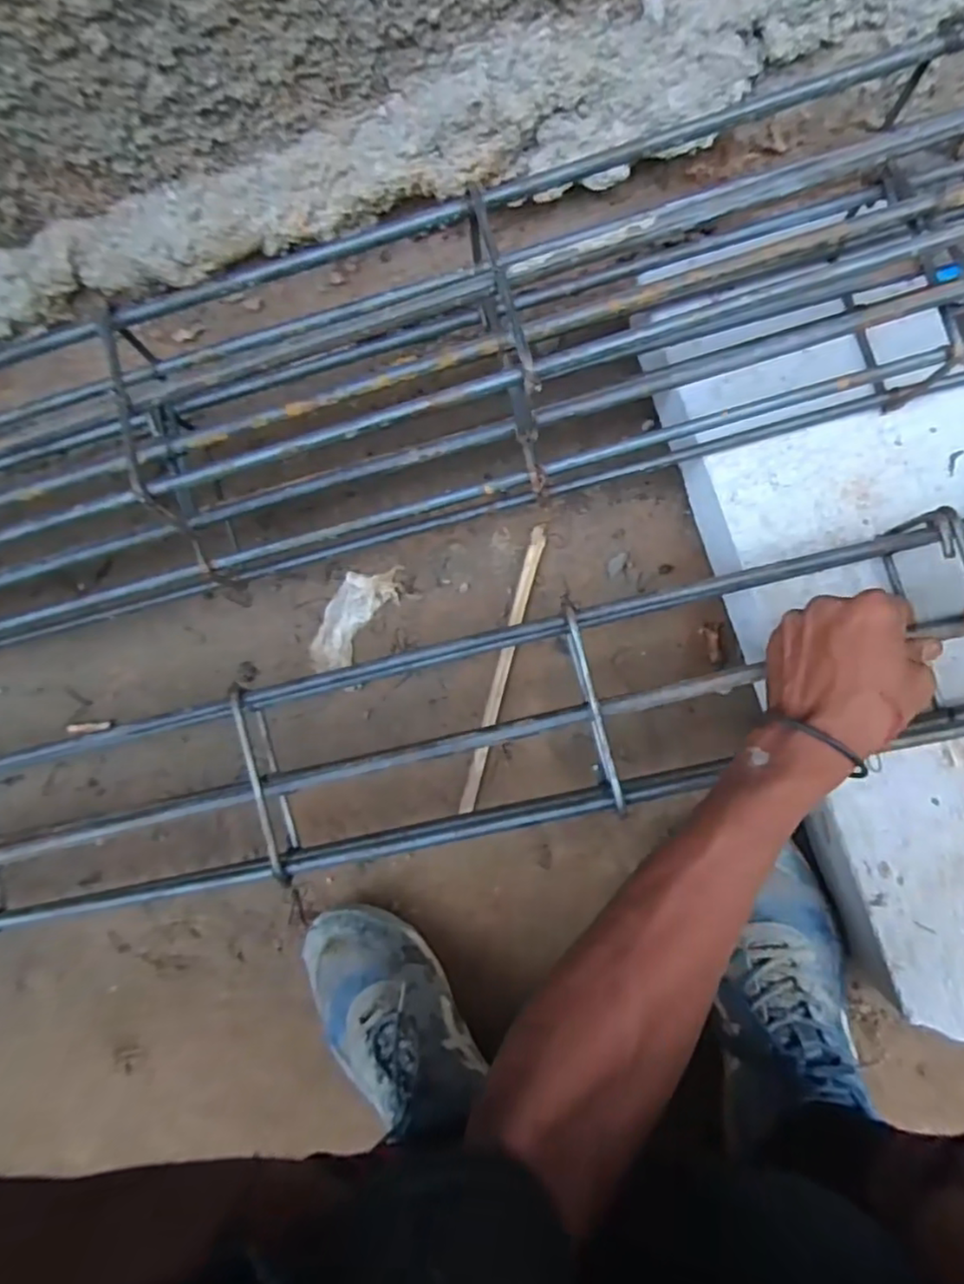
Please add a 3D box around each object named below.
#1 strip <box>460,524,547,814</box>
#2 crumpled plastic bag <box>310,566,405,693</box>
[{"bbox_3d":[0.019,0.025,0.549,0.013,0.009,0.260,15,87,10],"label":"strip"},{"bbox_3d":[-0.118,-0.021,0.574,0.059,0.011,0.117,23,89,10],"label":"crumpled plastic bag"}]

